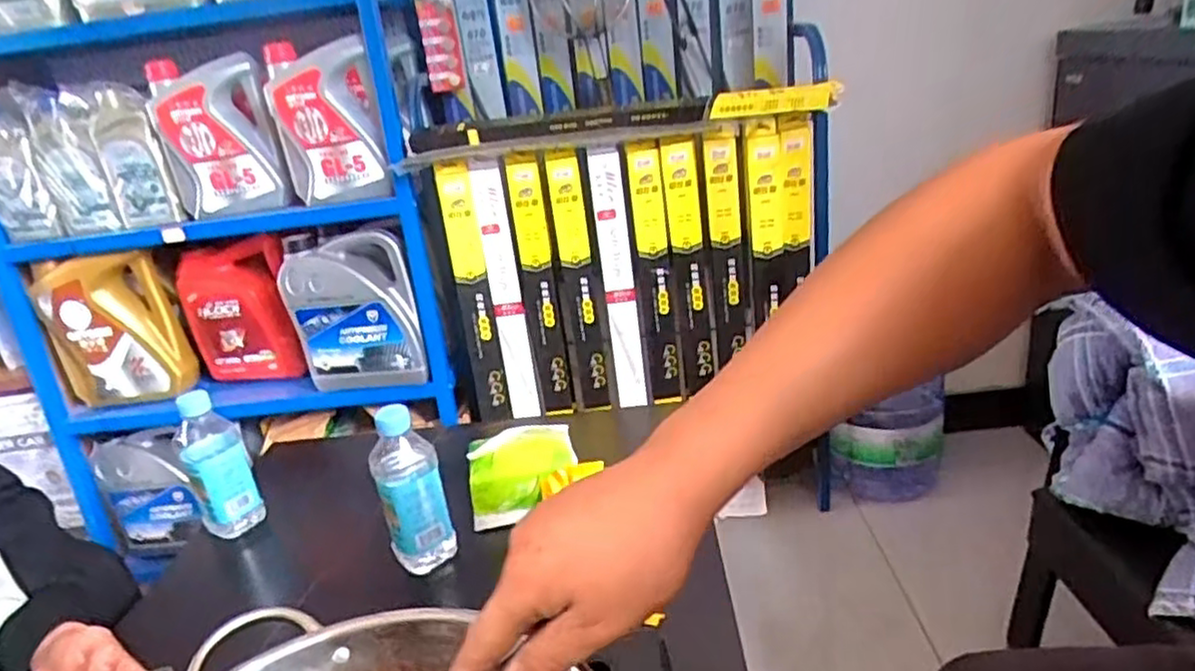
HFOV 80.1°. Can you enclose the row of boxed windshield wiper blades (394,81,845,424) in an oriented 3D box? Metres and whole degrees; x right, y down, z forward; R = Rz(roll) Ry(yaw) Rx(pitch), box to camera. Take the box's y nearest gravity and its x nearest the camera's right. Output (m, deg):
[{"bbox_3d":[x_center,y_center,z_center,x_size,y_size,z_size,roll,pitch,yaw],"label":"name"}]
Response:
[{"bbox_3d":[0.060,-0.117,1.281,0.651,0.556,0.181,-10,21,-4],"label":"row of boxed windshield wiper blades"}]

